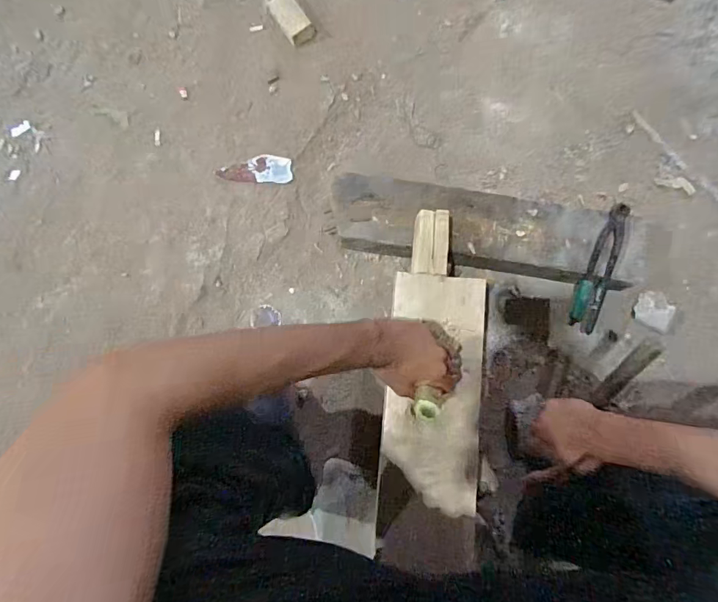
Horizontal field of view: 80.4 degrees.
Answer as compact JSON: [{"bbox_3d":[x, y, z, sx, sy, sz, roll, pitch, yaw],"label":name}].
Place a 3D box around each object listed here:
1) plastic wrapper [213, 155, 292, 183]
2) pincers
[{"bbox_3d":[-0.197,-0.250,0.800,0.142,0.009,0.057,2,82,0],"label":"plastic wrapper"},{"bbox_3d":[0.397,-0.055,0.698,0.044,0.033,0.214,20,82,3],"label":"pincers"}]

